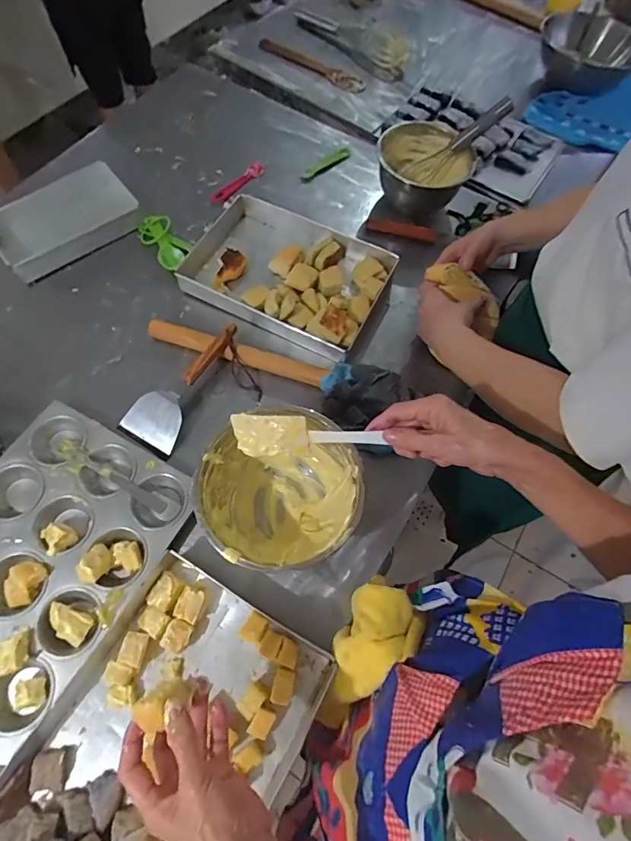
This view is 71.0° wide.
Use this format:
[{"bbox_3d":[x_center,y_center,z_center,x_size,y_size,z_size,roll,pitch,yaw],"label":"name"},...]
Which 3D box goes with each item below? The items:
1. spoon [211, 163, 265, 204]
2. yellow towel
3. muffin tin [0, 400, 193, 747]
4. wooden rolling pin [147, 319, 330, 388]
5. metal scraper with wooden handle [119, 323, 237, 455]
[{"bbox_3d":[-0.149,-0.455,0.856,0.029,0.022,0.126,34,69,14],"label":"spoon"},{"bbox_3d":[0.058,0.236,0.466,0.078,0.069,0.131,31,68,13],"label":"yellow towel"},{"bbox_3d":[-0.332,0.164,0.541,0.254,0.038,0.338,28,67,12],"label":"muffin tin"},{"bbox_3d":[-0.121,-0.106,0.676,0.280,0.026,0.035,20,66,8],"label":"wooden rolling pin"},{"bbox_3d":[-0.200,-0.061,0.654,0.087,0.043,0.212,24,67,10],"label":"metal scraper with wooden handle"}]

